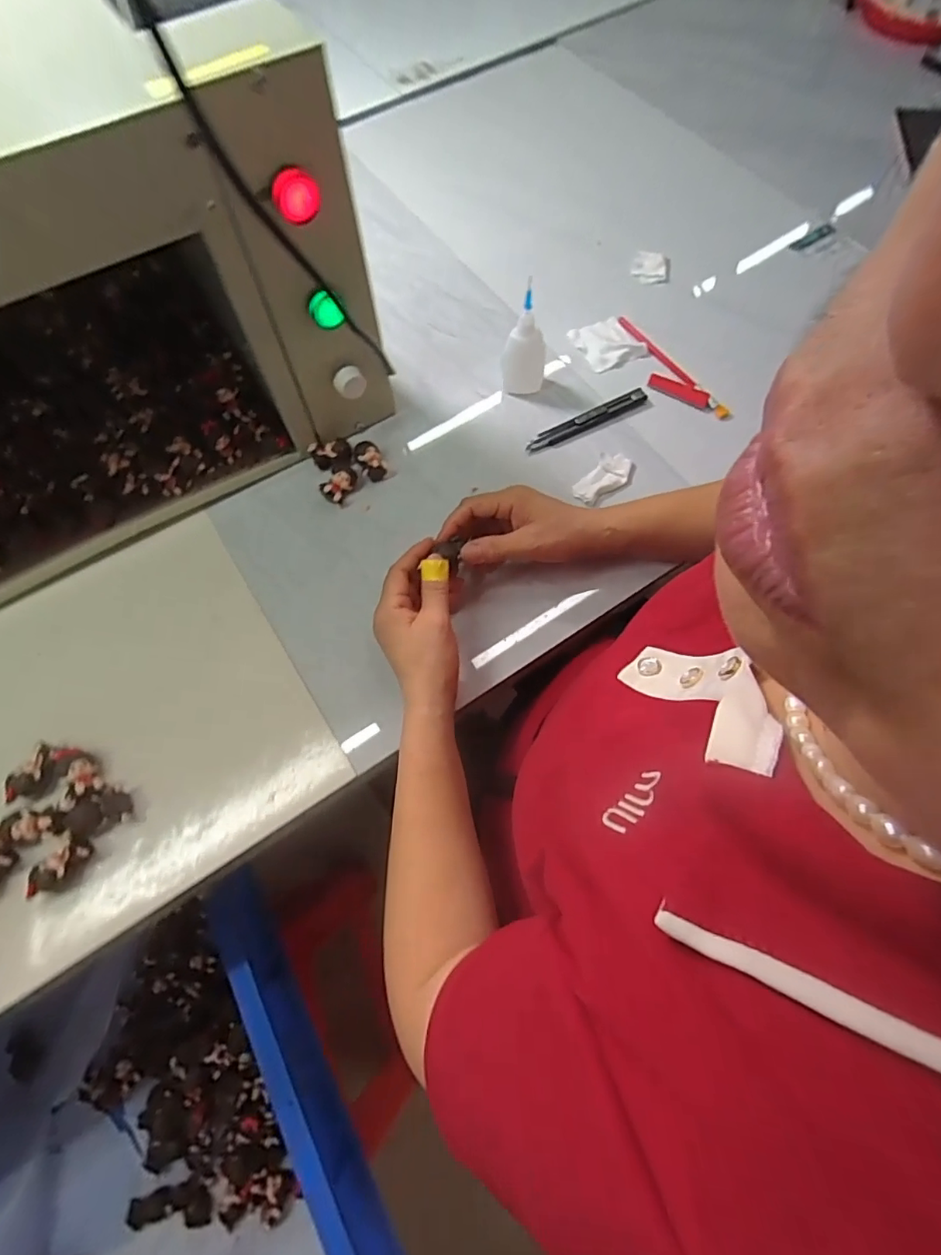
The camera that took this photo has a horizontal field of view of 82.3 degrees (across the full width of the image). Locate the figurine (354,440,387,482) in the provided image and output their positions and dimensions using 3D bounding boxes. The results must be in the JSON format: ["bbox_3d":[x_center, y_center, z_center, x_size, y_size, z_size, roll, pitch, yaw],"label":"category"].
[{"bbox_3d":[-0.097,-0.160,0.523,0.024,0.021,0.038,-22,69,-8],"label":"figurine"}]

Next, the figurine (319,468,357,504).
[{"bbox_3d":[-0.125,-0.133,0.513,0.018,0.025,0.039,31,71,13],"label":"figurine"}]

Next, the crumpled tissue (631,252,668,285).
[{"bbox_3d":[0.210,-0.420,0.624,0.040,0.027,0.030,19,69,9],"label":"crumpled tissue"}]

